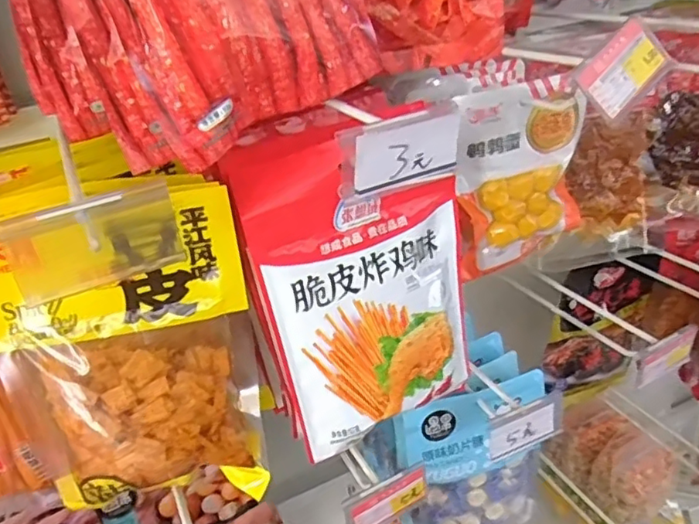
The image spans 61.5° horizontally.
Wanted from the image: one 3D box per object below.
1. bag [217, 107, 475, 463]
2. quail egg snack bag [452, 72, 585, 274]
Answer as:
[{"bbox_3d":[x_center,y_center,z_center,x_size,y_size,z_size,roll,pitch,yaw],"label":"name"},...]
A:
[{"bbox_3d":[0.014,0.016,0.453,0.160,0.243,0.029,-22,22,-19],"label":"bag"},{"bbox_3d":[0.148,-0.071,0.498,0.114,0.149,0.031,-15,33,-13],"label":"quail egg snack bag"}]

